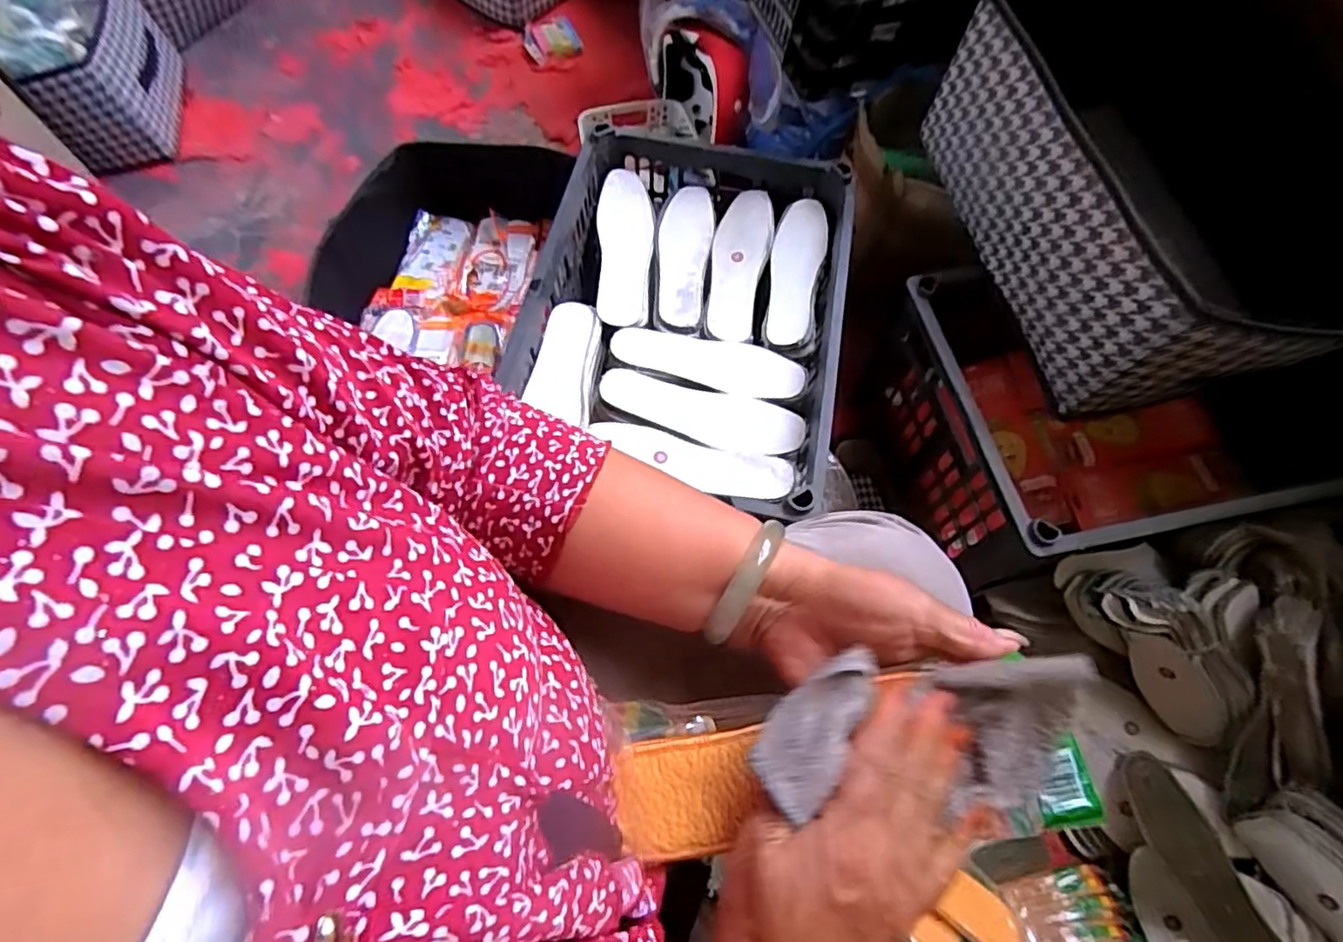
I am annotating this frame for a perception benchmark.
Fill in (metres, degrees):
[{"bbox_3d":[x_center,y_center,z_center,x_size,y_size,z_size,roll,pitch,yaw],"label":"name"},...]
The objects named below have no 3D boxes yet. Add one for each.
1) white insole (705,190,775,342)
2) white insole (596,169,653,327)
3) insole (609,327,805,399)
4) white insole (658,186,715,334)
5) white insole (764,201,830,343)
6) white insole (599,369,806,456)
[{"bbox_3d":[0.081,-0.256,0.771,0.066,0.026,0.212,11,64,5],"label":"white insole"},{"bbox_3d":[-0.057,-0.276,0.777,0.069,0.016,0.209,3,74,-15],"label":"white insole"},{"bbox_3d":[0.041,-0.126,0.719,0.217,0.008,0.074,11,63,5],"label":"insole"},{"bbox_3d":[0.013,-0.267,0.778,0.065,0.022,0.210,6,63,3],"label":"white insole"},{"bbox_3d":[0.150,-0.244,0.760,0.061,0.028,0.201,11,63,5],"label":"white insole"},{"bbox_3d":[0.031,-0.061,0.685,0.221,0.012,0.071,14,64,7],"label":"white insole"}]

